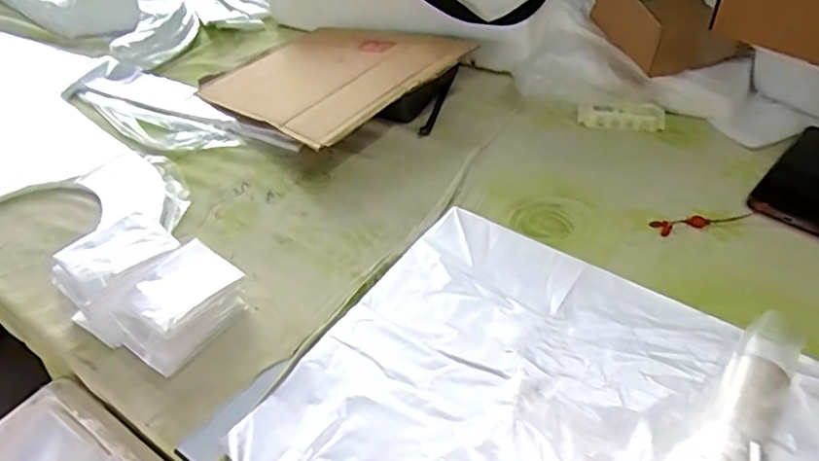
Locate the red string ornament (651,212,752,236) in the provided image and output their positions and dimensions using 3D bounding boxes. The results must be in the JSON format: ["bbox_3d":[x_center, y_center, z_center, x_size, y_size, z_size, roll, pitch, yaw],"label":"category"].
[{"bbox_3d":[0.274,-0.008,0.531,0.092,0.004,0.018,-7,45,1],"label":"red string ornament"}]

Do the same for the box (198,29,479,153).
[{"bbox_3d":[-0.112,-0.206,0.743,0.324,0.019,0.235,24,55,38],"label":"box"}]

